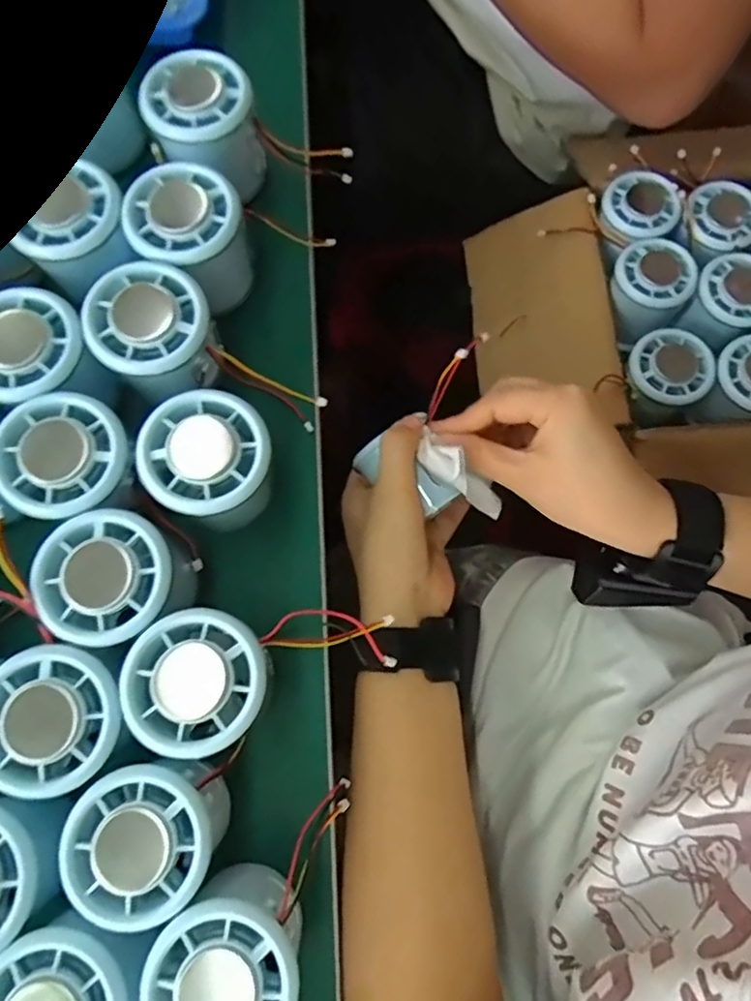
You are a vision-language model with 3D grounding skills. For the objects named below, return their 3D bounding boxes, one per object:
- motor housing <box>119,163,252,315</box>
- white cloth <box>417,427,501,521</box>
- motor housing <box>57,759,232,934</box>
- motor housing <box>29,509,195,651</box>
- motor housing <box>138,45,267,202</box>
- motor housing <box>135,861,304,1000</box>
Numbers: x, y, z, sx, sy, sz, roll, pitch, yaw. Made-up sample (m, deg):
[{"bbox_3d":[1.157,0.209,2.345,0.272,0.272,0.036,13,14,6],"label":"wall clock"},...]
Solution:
[{"bbox_3d":[-0.097,-0.138,0.320,0.051,0.053,0.053,0,76,1],"label":"motor housing"},{"bbox_3d":[0.052,-0.013,0.355,0.064,0.020,0.018,39,78,-24],"label":"white cloth"},{"bbox_3d":[-0.092,0.139,0.256,0.056,0.057,0.054,0,76,1],"label":"motor housing"},{"bbox_3d":[-0.115,0.037,0.275,0.055,0.052,0.054,0,76,1],"label":"motor housing"},{"bbox_3d":[-0.095,-0.209,0.339,0.056,0.057,0.052,0,76,1],"label":"motor housing"},{"bbox_3d":[-0.057,0.184,0.244,0.056,0.056,0.054,0,76,1],"label":"motor housing"}]

